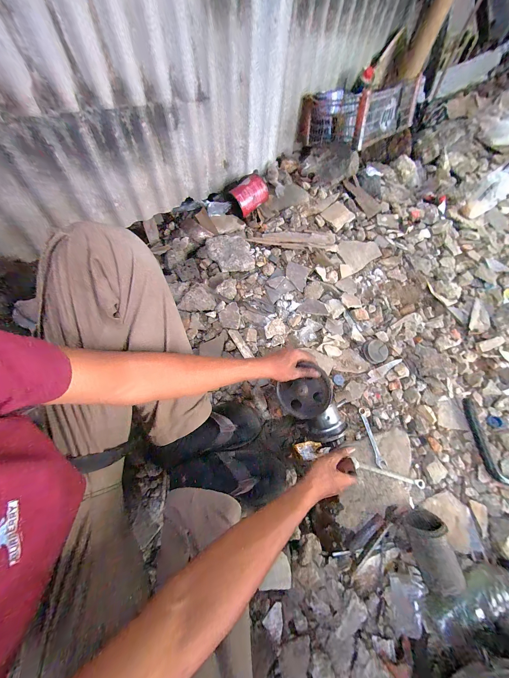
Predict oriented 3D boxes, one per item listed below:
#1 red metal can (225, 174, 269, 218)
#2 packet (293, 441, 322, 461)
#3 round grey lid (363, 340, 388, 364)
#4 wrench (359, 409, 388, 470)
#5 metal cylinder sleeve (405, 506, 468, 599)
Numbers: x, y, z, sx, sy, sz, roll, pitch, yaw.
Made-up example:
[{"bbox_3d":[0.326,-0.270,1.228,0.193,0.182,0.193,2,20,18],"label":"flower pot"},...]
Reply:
[{"bbox_3d":[-0.030,-0.534,0.830,0.144,0.100,0.087,-32,51,1],"label":"red metal can"},{"bbox_3d":[0.142,0.292,0.583,0.069,0.013,0.041,-12,69,-4],"label":"packet"},{"bbox_3d":[0.369,0.037,0.684,0.070,0.033,0.072,0,69,0],"label":"round grey lid"},{"bbox_3d":[0.316,0.263,0.603,0.026,0.019,0.147,-7,69,-3],"label":"wrench"},{"bbox_3d":[0.379,0.456,0.476,0.075,0.068,0.133,-7,69,-3],"label":"metal cylinder sleeve"}]

